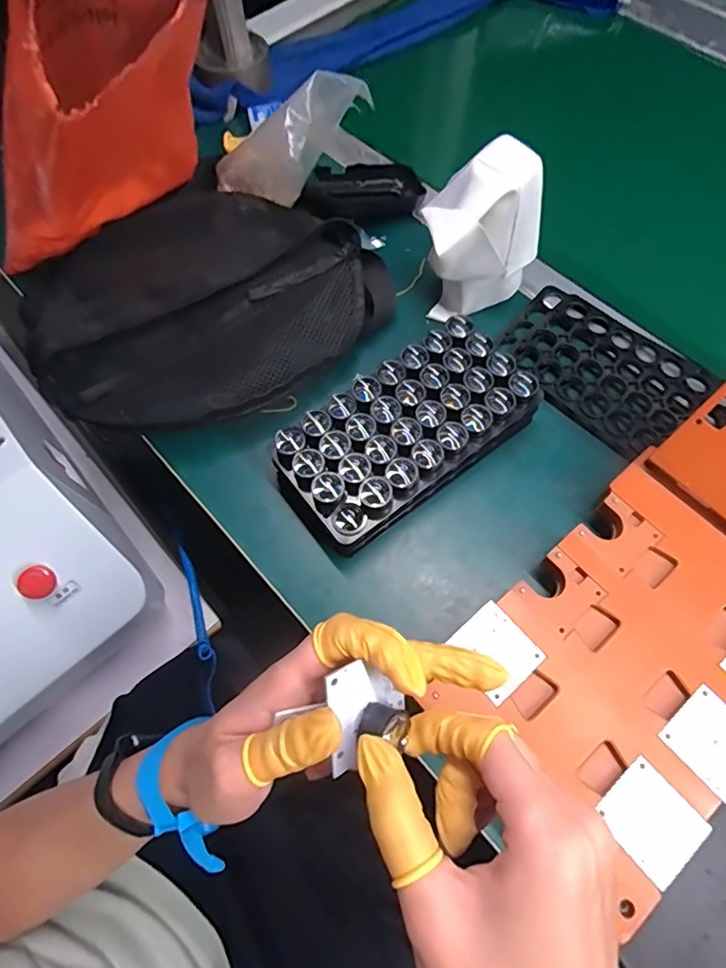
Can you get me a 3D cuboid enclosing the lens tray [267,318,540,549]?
[{"bbox_3d":[0.033,-0.039,0.403,0.193,0.054,0.096,-36,70,-12],"label":"lens tray"}]

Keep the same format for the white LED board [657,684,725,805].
[{"bbox_3d":[0.206,0.150,0.300,0.044,0.004,0.047,-39,70,-13],"label":"white LED board"}]

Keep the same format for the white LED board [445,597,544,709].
[{"bbox_3d":[0.084,0.106,0.328,0.044,0.004,0.048,-39,70,-13],"label":"white LED board"}]

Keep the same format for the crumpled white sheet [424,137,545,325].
[{"bbox_3d":[0.097,-0.205,0.433,0.099,0.117,0.066,-18,67,-4],"label":"crumpled white sheet"}]

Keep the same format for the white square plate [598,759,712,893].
[{"bbox_3d":[0.160,0.187,0.287,0.044,0.004,0.047,-39,70,-14],"label":"white square plate"}]

